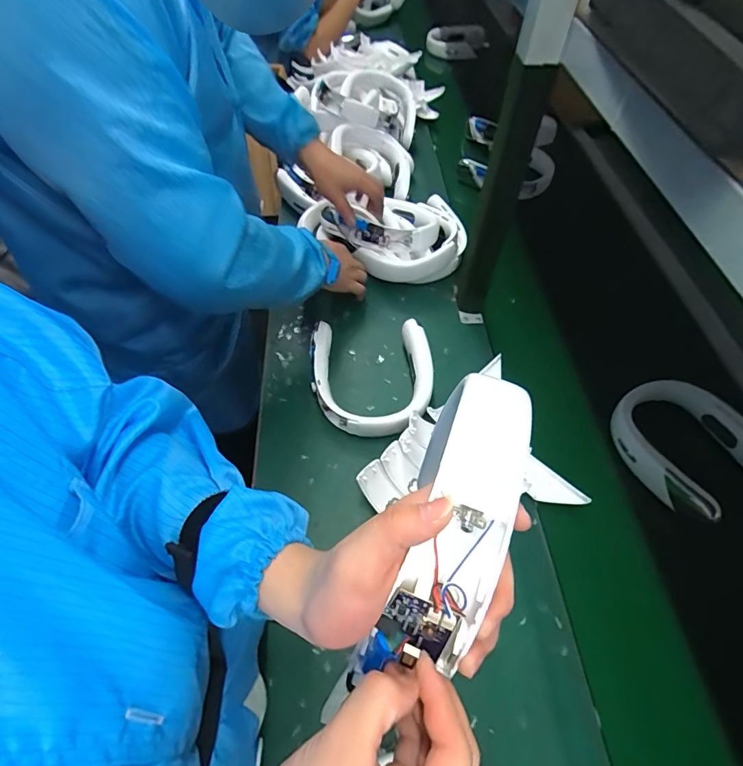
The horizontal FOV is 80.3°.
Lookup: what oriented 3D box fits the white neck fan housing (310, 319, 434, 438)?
[{"bbox_3d":[0.001,-0.007,0.689,0.186,0.055,0.197,1,55,-1],"label":"white neck fan housing"}]

